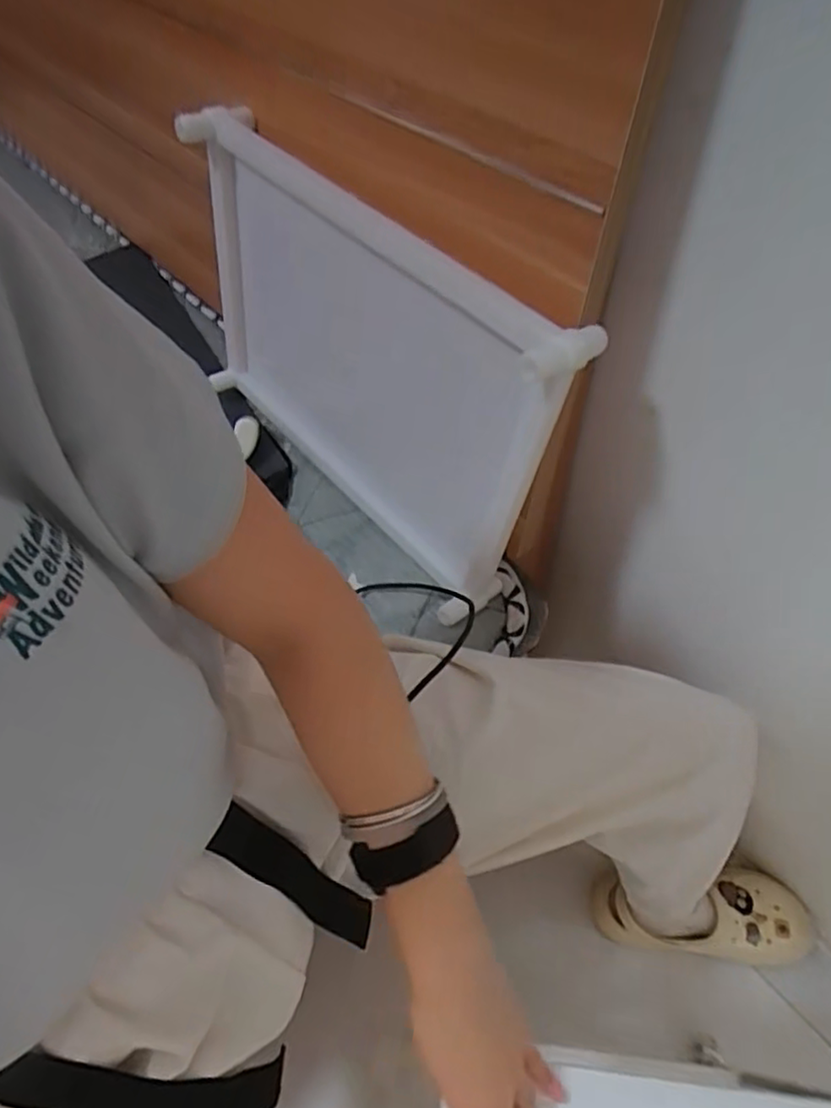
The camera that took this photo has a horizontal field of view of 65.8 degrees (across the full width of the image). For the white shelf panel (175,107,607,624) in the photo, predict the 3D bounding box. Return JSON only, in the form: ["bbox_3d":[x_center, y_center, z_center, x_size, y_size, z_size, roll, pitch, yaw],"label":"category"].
[{"bbox_3d":[-0.059,-0.175,0.616,0.423,0.298,0.052,41,57,20],"label":"white shelf panel"}]

